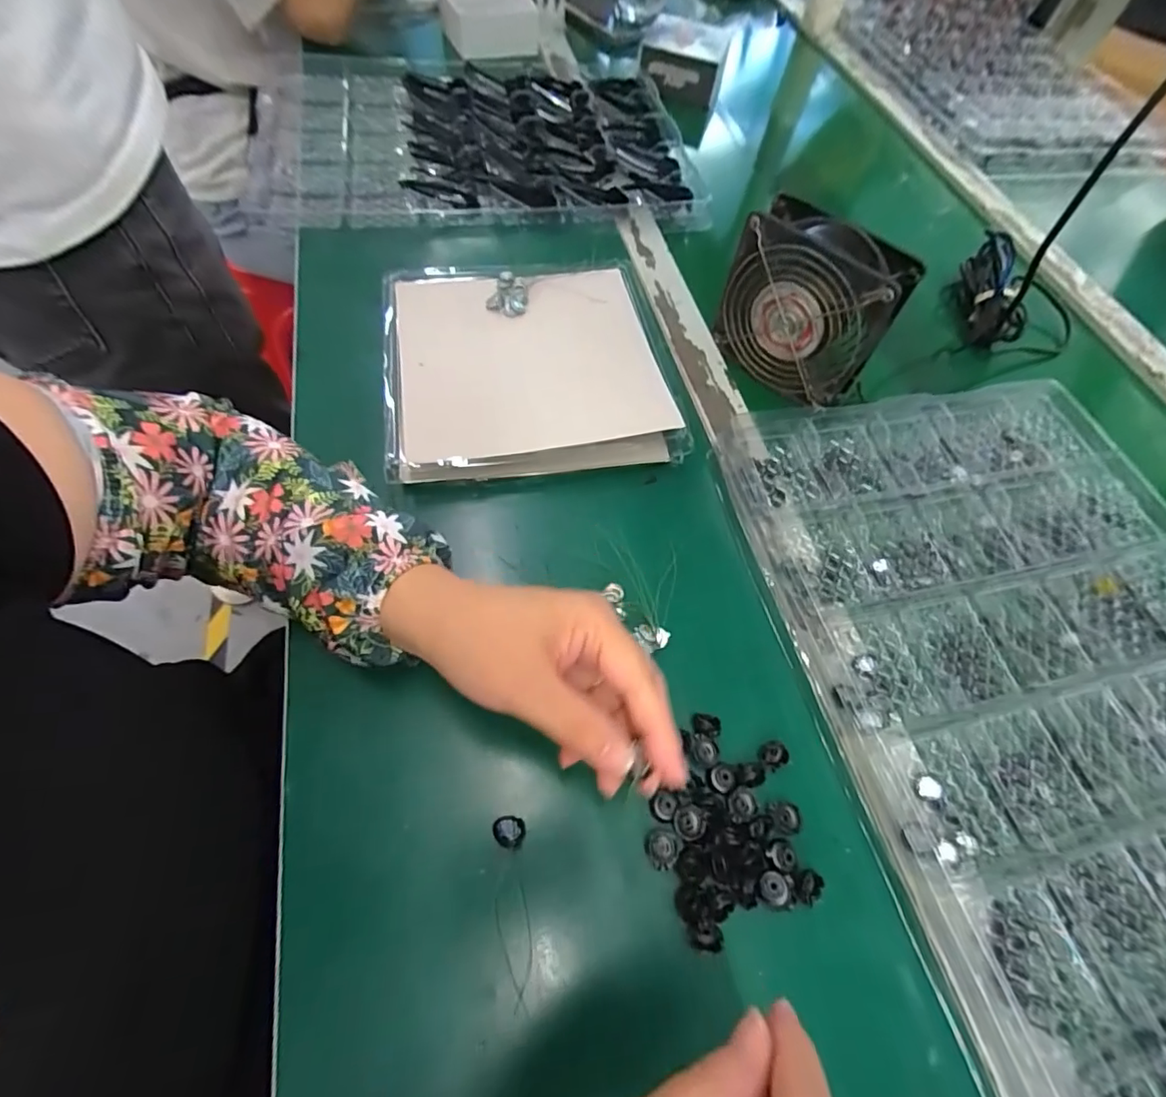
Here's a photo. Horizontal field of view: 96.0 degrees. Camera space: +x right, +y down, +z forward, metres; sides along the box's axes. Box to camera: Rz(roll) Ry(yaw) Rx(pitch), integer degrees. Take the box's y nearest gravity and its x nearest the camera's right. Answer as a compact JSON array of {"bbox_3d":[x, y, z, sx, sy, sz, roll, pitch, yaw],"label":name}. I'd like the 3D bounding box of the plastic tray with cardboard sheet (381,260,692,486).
[{"bbox_3d":[-0.046,-0.142,0.404,0.198,0.036,0.210,-8,62,-7],"label":"plastic tray with cardboard sheet"}]

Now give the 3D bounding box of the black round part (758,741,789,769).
[{"bbox_3d":[0.106,0.115,0.292,0.016,0.009,0.013,20,61,7],"label":"black round part"}]

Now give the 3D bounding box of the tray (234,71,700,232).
[{"bbox_3d":[-0.104,-0.439,0.560,0.439,0.027,0.307,-4,61,-7],"label":"tray"}]

